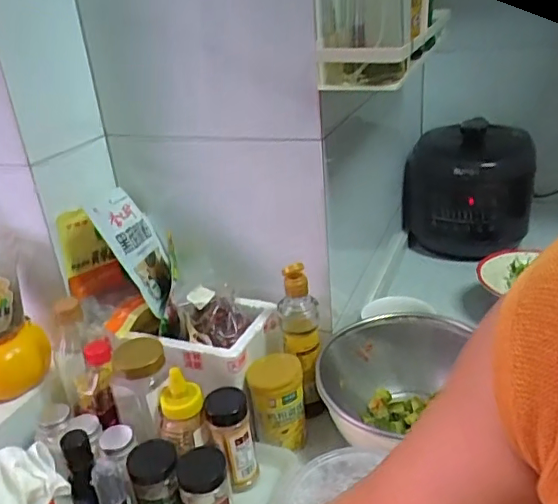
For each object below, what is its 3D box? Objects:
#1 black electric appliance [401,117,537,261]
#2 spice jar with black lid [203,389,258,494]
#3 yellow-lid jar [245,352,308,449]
[{"bbox_3d":[0.420,-0.137,1.256,0.275,0.253,0.224,2,26,15],"label":"black electric appliance"},{"bbox_3d":[-0.060,0.248,0.732,0.057,0.131,0.042,-9,26,-8],"label":"spice jar with black lid"},{"bbox_3d":[-0.001,0.210,0.800,0.075,0.114,0.075,-7,25,-3],"label":"yellow-lid jar"}]

